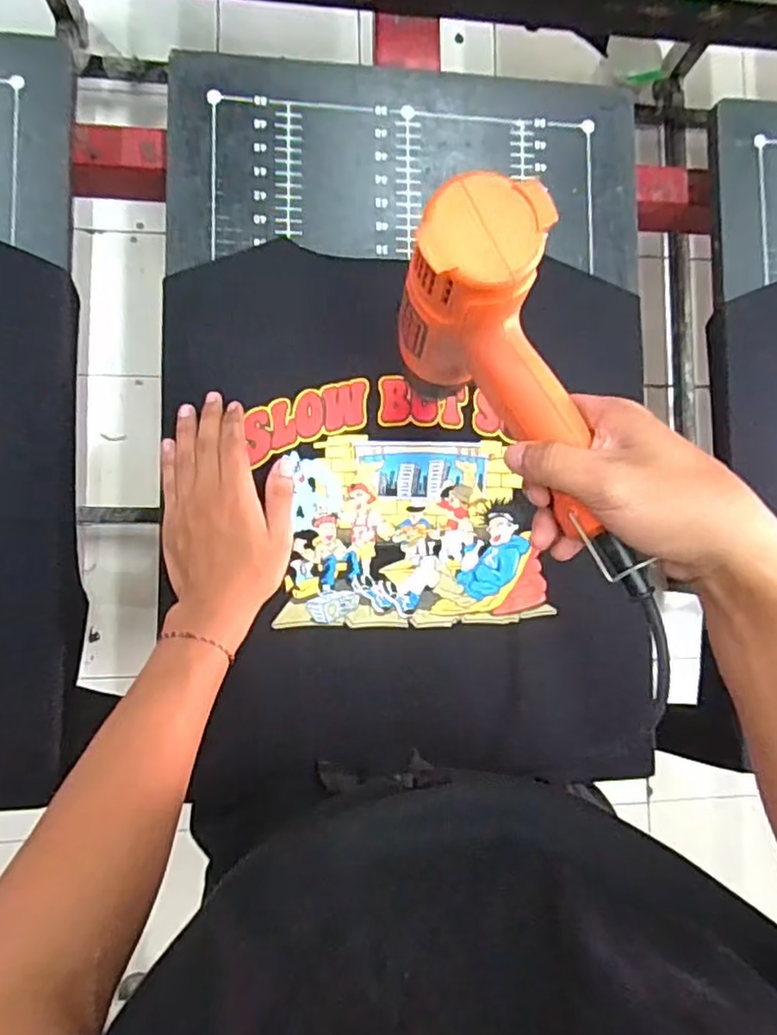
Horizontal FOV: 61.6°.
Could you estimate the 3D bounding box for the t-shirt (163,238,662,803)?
[{"bbox_3d":[0.028,0.001,0.549,0.388,0.044,0.430,-3,86,-8],"label":"t-shirt"}]

